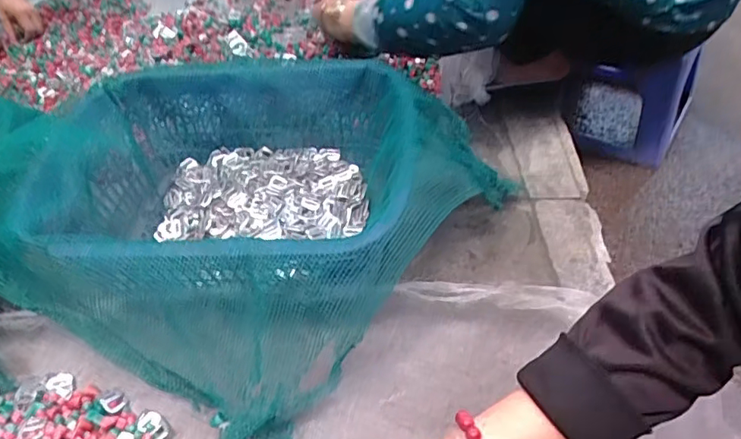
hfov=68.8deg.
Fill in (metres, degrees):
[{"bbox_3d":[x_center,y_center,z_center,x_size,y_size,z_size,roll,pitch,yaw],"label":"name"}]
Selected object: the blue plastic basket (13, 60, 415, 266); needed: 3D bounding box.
[{"bbox_3d":[-0.177,-0.046,0.692,0.448,0.139,0.342,0,46,7],"label":"blue plastic basket"}]

